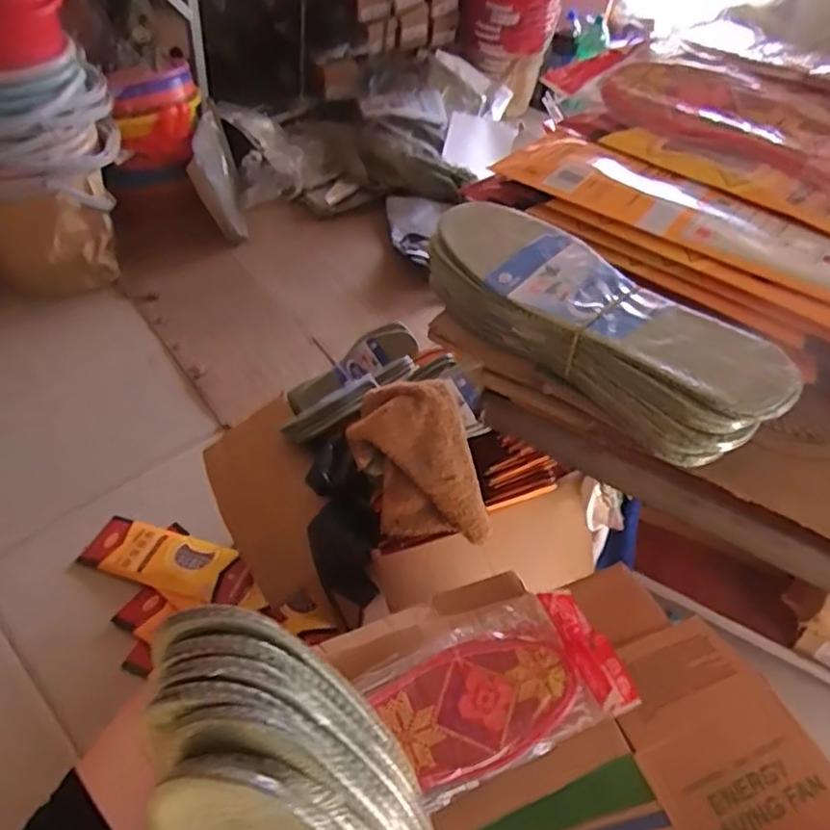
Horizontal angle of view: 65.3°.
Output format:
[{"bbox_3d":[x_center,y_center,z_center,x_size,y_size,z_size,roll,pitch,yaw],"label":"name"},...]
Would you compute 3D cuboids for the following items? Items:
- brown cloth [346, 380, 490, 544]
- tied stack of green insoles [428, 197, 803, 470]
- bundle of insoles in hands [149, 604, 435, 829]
[{"bbox_3d":[0.000,0.061,0.795,0.138,0.058,0.203,-13,89,-5],"label":"brown cloth"},{"bbox_3d":[0.100,-0.054,0.379,0.223,0.052,0.075,37,53,27],"label":"tied stack of green insoles"},{"bbox_3d":[-0.022,0.170,0.237,0.060,0.223,0.070,-1,32,46],"label":"bundle of insoles in hands"}]

